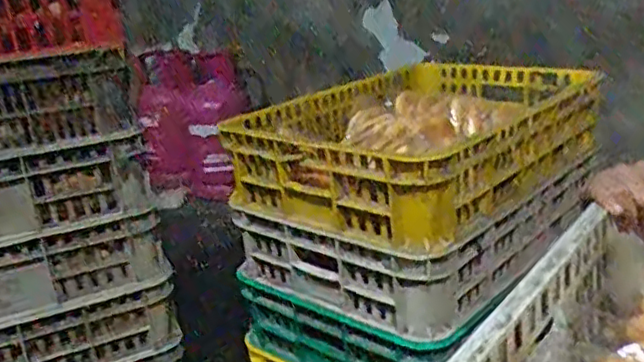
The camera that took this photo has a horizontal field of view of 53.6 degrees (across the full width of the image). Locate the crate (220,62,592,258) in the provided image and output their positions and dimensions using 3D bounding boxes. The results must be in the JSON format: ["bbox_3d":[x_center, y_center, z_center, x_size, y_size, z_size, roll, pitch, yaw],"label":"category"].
[{"bbox_3d":[0.196,-0.088,1.128,0.417,0.138,0.656,12,25,40],"label":"crate"}]

